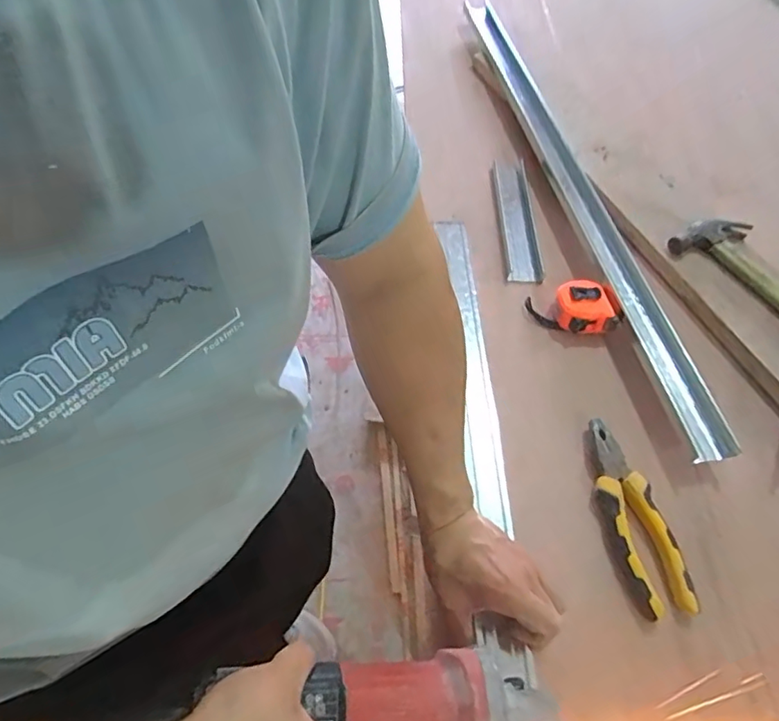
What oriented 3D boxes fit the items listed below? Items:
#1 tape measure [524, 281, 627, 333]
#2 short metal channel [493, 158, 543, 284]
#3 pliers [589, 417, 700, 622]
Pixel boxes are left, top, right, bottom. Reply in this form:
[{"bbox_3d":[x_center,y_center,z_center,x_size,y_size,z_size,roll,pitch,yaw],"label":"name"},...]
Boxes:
[{"bbox_3d":[0.235,-0.066,0.687,0.111,0.047,0.064,4,56,2],"label":"tape measure"},{"bbox_3d":[0.187,-0.209,0.801,0.053,0.031,0.249,1,52,-2],"label":"short metal channel"},{"bbox_3d":[0.243,0.153,0.545,0.058,0.027,0.198,-8,57,-7],"label":"pliers"}]

